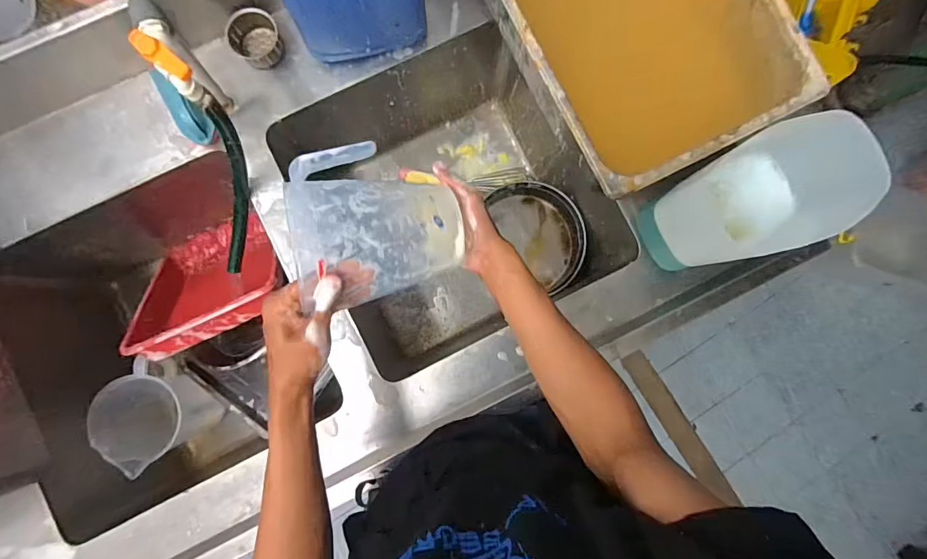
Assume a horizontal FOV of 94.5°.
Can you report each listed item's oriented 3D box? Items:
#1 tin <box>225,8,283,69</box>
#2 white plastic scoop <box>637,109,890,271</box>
[{"bbox_3d":[-0.314,-0.363,0.651,0.073,0.047,0.077,0,86,-2],"label":"tin"},{"bbox_3d":[0.361,-0.099,0.560,0.166,0.205,0.146,-19,87,-3],"label":"white plastic scoop"}]

